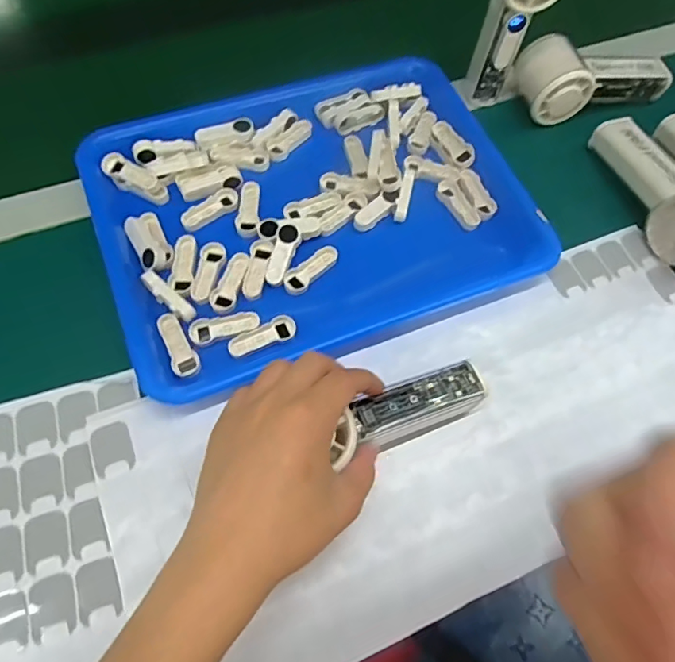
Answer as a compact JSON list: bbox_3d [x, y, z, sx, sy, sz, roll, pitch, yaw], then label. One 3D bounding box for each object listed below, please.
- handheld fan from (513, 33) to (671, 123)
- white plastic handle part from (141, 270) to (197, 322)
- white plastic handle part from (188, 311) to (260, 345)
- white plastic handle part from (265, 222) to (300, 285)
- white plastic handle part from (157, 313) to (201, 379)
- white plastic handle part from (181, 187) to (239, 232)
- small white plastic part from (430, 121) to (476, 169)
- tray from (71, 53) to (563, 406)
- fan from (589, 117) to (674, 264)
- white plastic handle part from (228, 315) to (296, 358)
[{"bbox_3d":[0.246,-0.253,0.480,0.147,0.049,0.067,-15,67,-10],"label":"handheld fan"},{"bbox_3d":[-0.125,-0.026,0.364,0.047,0.013,0.013,39,69,14],"label":"white plastic handle part"},{"bbox_3d":[-0.083,-0.003,0.364,0.050,0.005,0.017,-12,66,-9],"label":"white plastic handle part"},{"bbox_3d":[-0.043,-0.060,0.386,0.017,0.006,0.051,15,79,5],"label":"white plastic handle part"},{"bbox_3d":[-0.115,0.011,0.359,0.018,0.012,0.051,-25,69,-14],"label":"white plastic handle part"},{"bbox_3d":[-0.104,-0.100,0.407,0.052,0.004,0.019,-39,73,-19],"label":"white plastic handle part"},{"bbox_3d":[0.102,-0.166,0.446,0.018,0.015,0.050,-30,70,-16],"label":"small white plastic part"},{"bbox_3d":[-0.022,-0.109,0.413,0.329,0.040,0.249,-20,68,-12],"label":"tray"},{"bbox_3d":[0.287,-0.127,0.428,0.061,0.054,0.156,-14,66,-9],"label":"fan"},{"bbox_3d":[-0.055,0.003,0.364,0.051,0.006,0.015,-25,69,-14],"label":"white plastic handle part"}]

